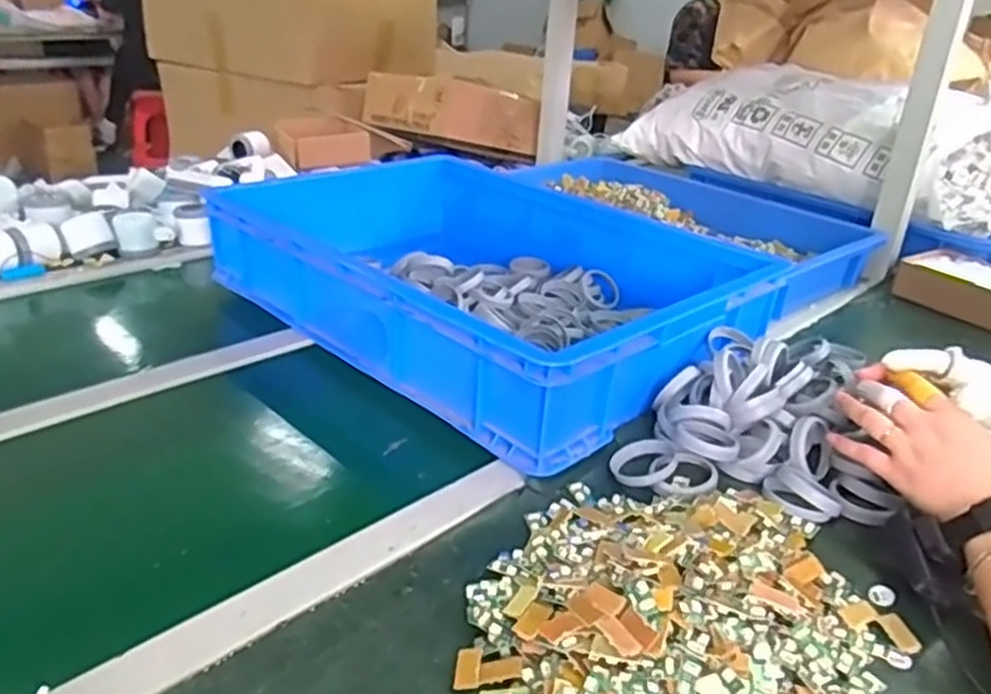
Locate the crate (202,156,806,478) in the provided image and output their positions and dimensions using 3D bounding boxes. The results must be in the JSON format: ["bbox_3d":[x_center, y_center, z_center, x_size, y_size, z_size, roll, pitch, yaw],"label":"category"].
[{"bbox_3d":[-0.024,-0.091,0.956,0.605,0.119,0.408,26,33,36],"label":"crate"}]

